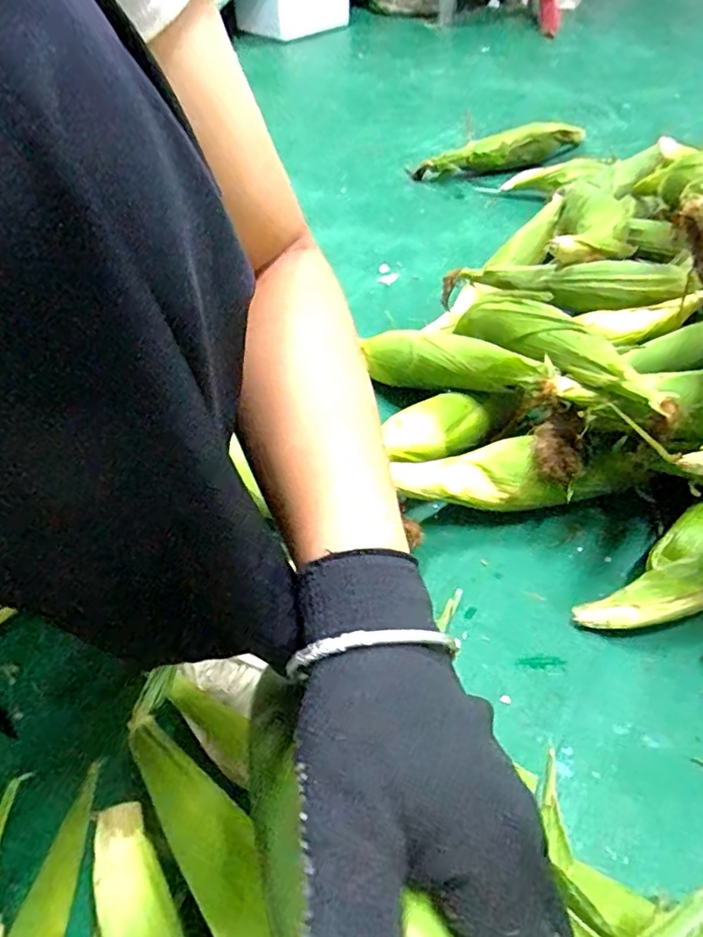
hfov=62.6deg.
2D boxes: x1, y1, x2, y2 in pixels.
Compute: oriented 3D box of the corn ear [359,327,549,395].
[{"bbox_3d":[0.118,-0.118,0.637,0.222,0.056,0.051,18,49,42],"label":"corn ear"}]

